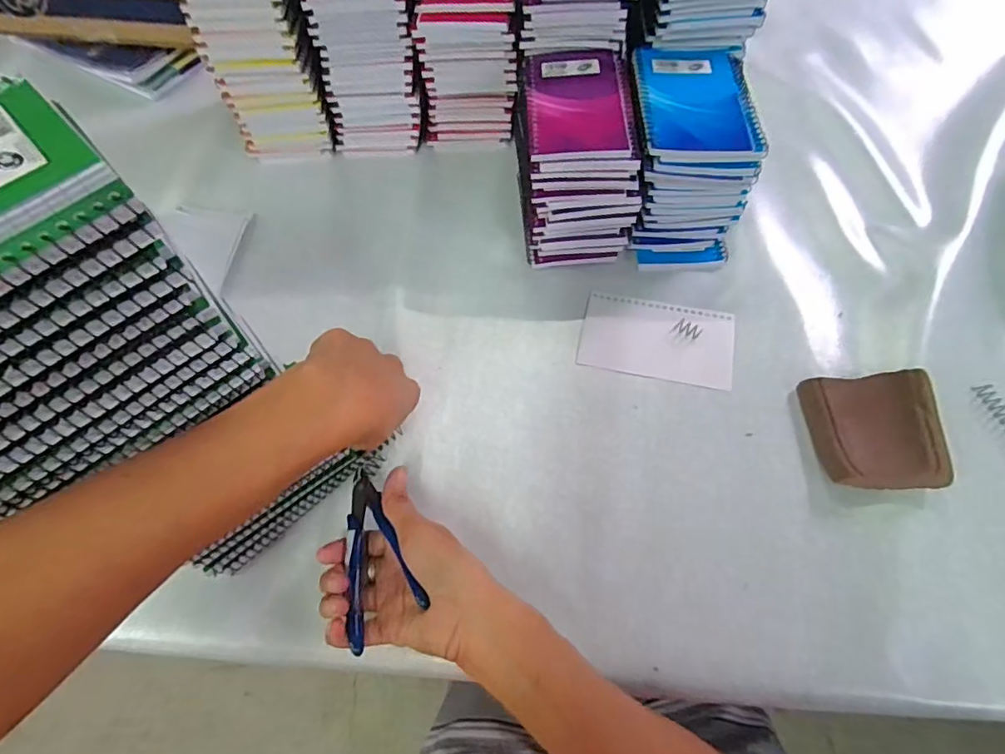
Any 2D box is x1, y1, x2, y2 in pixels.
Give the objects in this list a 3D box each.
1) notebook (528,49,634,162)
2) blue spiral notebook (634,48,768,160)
[{"bbox_3d":[0.064,-0.236,0.458,0.081,0.009,0.135,-1,62,3],"label":"notebook"},{"bbox_3d":[0.163,-0.235,0.453,0.095,0.013,0.134,0,62,3],"label":"blue spiral notebook"}]

